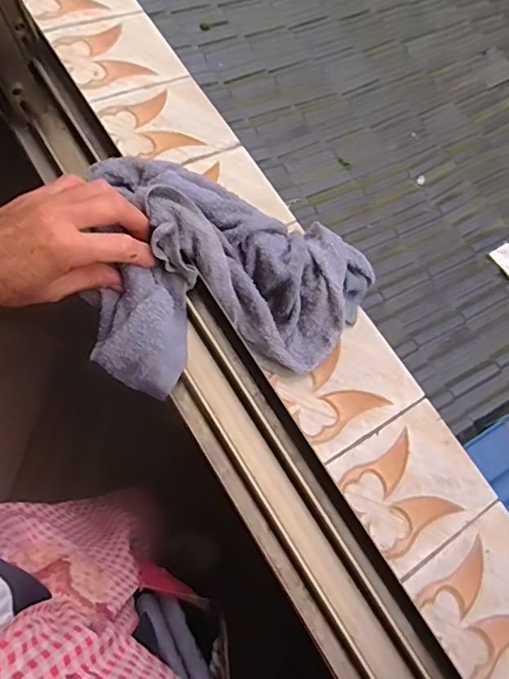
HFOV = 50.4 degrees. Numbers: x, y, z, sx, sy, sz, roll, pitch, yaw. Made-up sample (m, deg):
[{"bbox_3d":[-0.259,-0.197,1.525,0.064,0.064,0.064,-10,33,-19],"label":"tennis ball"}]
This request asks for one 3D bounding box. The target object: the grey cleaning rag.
[{"bbox_3d":[-0.028,-0.031,0.426,0.217,0.083,0.176,18,74,5],"label":"grey cleaning rag"}]

